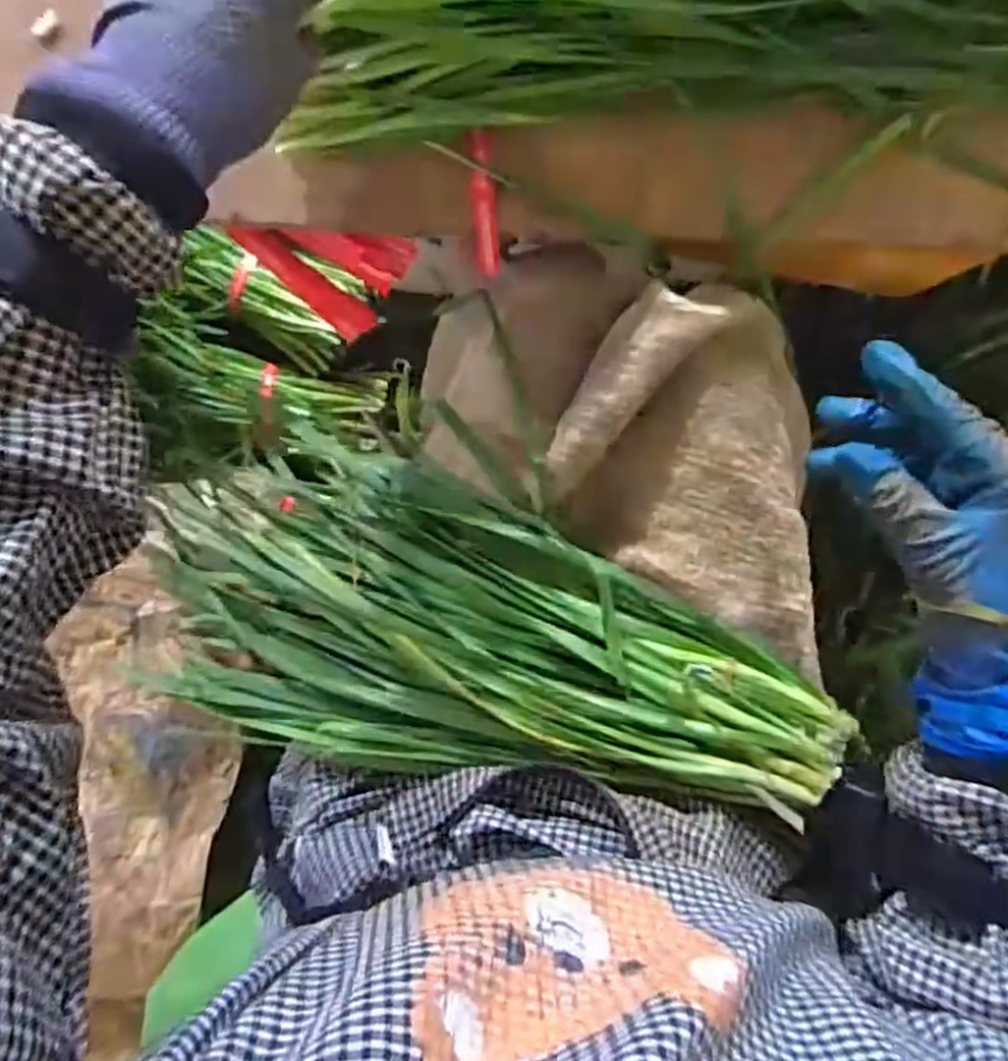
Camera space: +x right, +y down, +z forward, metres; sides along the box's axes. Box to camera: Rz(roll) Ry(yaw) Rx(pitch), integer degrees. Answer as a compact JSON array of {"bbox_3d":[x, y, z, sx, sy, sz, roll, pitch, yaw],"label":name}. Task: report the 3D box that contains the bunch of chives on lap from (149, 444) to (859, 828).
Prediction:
[{"bbox_3d":[-0.031,0.064,0.450,0.427,0.037,0.193,14,94,17],"label":"bunch of chives on lap"}]

